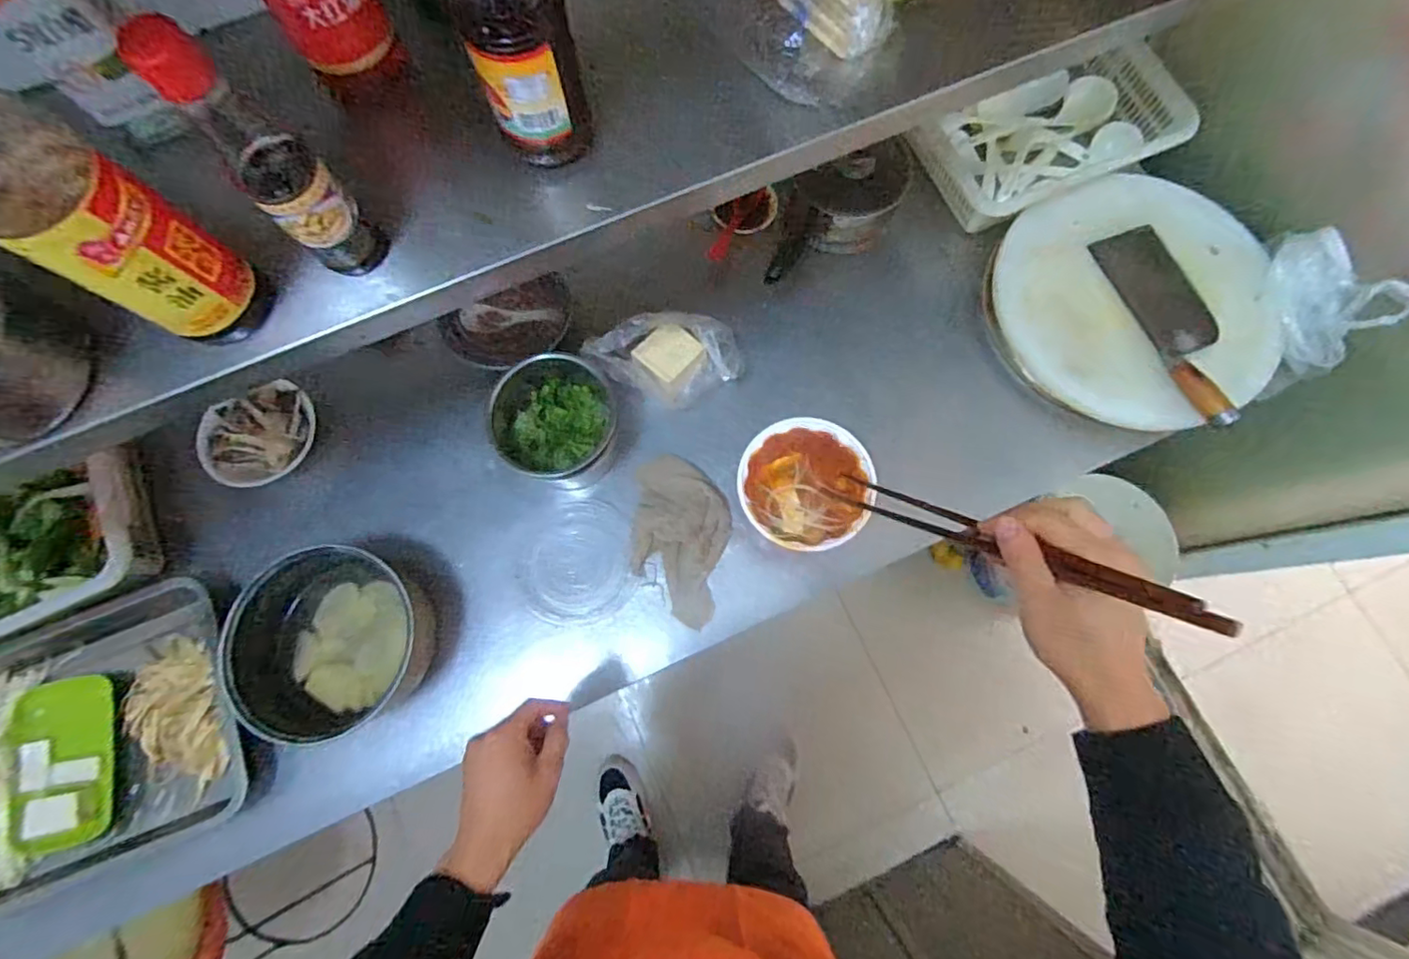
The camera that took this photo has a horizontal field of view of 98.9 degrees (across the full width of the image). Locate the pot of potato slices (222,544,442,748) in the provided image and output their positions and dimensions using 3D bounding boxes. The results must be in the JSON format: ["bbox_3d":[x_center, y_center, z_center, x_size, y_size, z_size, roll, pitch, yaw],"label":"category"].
[{"bbox_3d":[-0.431,0.193,0.719,0.209,0.125,0.206,-3,76,0],"label":"pot of potato slices"}]

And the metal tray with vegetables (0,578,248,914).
[{"bbox_3d":[-0.745,0.320,0.715,0.389,0.060,0.288,-25,77,-6],"label":"metal tray with vegetables"}]

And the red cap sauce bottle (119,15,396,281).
[{"bbox_3d":[-0.255,-0.185,0.364,0.042,0.163,0.047,40,80,10],"label":"red cap sauce bottle"}]

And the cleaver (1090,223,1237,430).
[{"bbox_3d":[0.625,-0.208,0.789,0.104,0.036,0.288,-19,76,-4],"label":"cleaver"}]

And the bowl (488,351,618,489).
[{"bbox_3d":[-0.183,-0.072,0.767,0.149,0.105,0.145,0,76,1],"label":"bowl"}]

